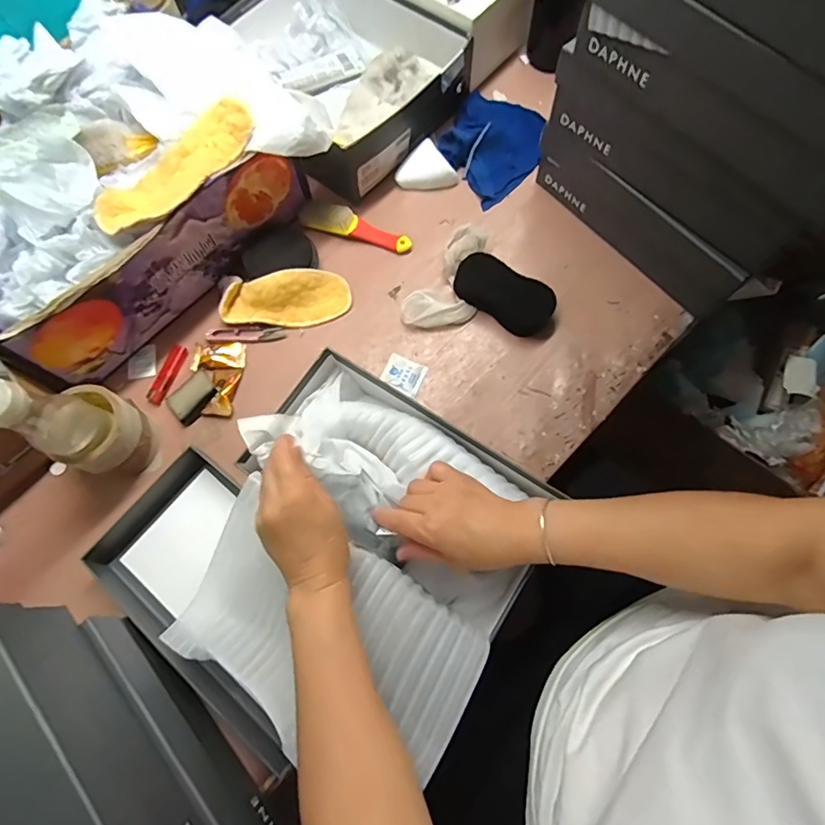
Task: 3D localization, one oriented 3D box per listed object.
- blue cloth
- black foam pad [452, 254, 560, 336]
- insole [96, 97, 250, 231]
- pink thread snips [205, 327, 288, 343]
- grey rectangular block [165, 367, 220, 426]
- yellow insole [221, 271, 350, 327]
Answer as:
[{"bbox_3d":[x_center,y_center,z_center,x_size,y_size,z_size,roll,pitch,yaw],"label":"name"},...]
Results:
[{"bbox_3d":[0.113,-0.390,0.719,0.150,0.040,0.147,-41,75,-11],"label":"blue cloth"},{"bbox_3d":[0.115,-0.150,0.636,0.127,0.031,0.059,35,76,13],"label":"black foam pad"},{"bbox_3d":[-0.252,-0.261,0.546,0.195,0.016,0.064,-43,85,-8],"label":"insole"},{"bbox_3d":[-0.214,-0.099,0.647,0.100,0.010,0.020,-2,71,2],"label":"pink thread snips"},{"bbox_3d":[-0.269,-0.020,0.614,0.059,0.010,0.049,-40,74,-10],"label":"grey rectangular block"},{"bbox_3d":[-0.162,-0.146,0.647,0.161,0.025,0.067,-6,107,-7],"label":"yellow insole"}]

